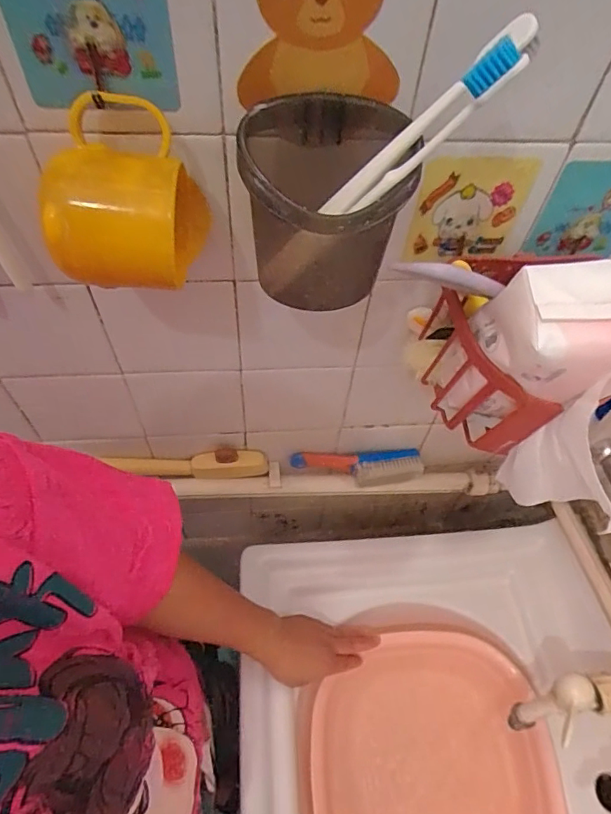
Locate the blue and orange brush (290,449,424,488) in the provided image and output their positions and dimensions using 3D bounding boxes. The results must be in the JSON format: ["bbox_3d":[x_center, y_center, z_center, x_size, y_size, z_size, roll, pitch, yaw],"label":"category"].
[{"bbox_3d":[0.063,0.075,0.599,0.156,0.030,0.036,-2,55,-6],"label":"blue and orange brush"}]

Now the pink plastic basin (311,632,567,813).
[{"bbox_3d":[0.145,0.437,0.606,0.292,0.100,0.278,-3,59,9],"label":"pink plastic basin"}]

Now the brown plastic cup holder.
[{"bbox_3d":[0.007,-0.117,0.289,0.092,0.096,0.089,1,55,-4],"label":"brown plastic cup holder"}]

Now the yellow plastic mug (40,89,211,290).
[{"bbox_3d":[-0.096,-0.115,0.268,0.069,0.076,0.069,6,55,0],"label":"yellow plastic mug"}]

